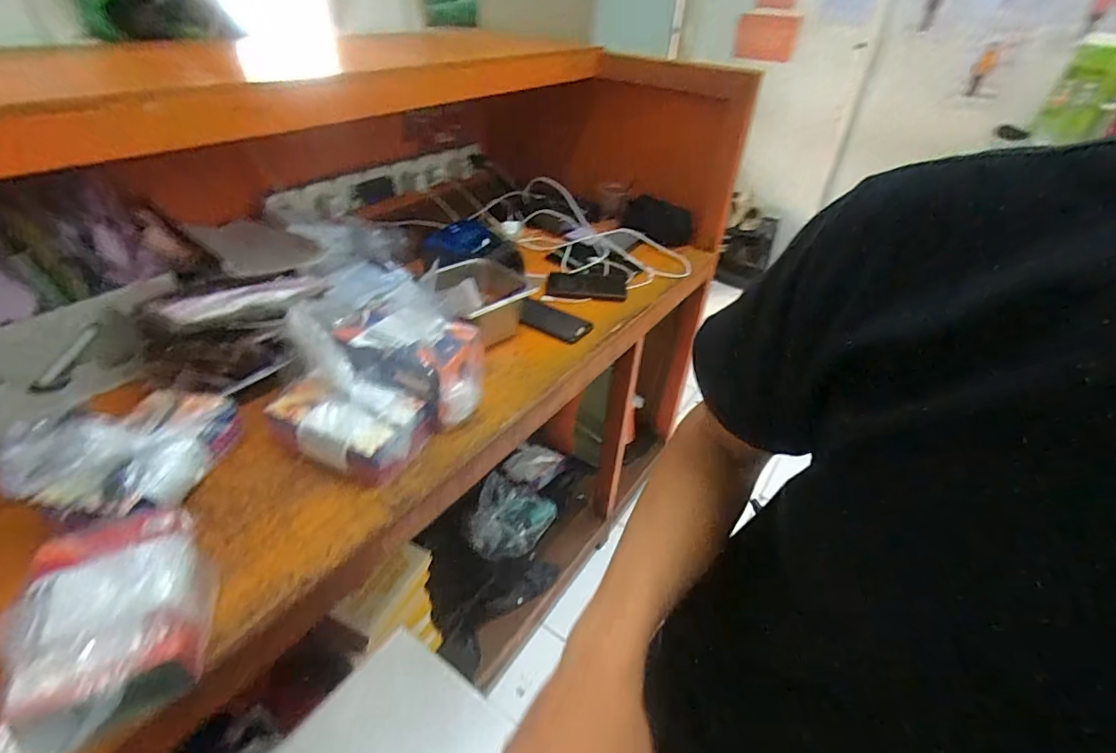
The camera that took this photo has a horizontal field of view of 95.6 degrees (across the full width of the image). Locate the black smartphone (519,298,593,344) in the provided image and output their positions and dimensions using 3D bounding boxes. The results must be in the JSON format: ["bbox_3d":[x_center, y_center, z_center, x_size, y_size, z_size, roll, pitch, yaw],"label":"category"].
[{"bbox_3d":[-0.012,-0.106,0.958,0.144,0.008,0.076,28,44,28],"label":"black smartphone"}]

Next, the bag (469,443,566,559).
[{"bbox_3d":[-0.089,0.320,1.395,0.159,0.163,0.357,15,39,15],"label":"bag"}]

